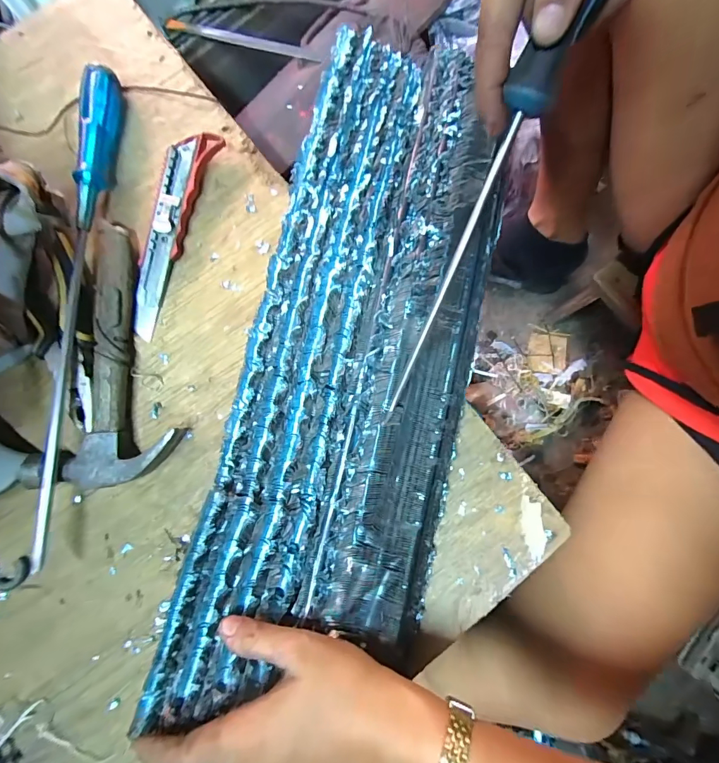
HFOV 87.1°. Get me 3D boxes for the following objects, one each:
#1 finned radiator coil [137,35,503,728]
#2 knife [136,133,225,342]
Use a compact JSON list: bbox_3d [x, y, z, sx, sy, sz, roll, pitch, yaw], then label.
[{"bbox_3d":[0.005,-0.039,0.286,0.162,0.028,0.516,13,81,3],"label":"finned radiator coil"},{"bbox_3d":[-0.154,-0.121,0.305,0.034,0.022,0.170,15,83,1],"label":"knife"}]

